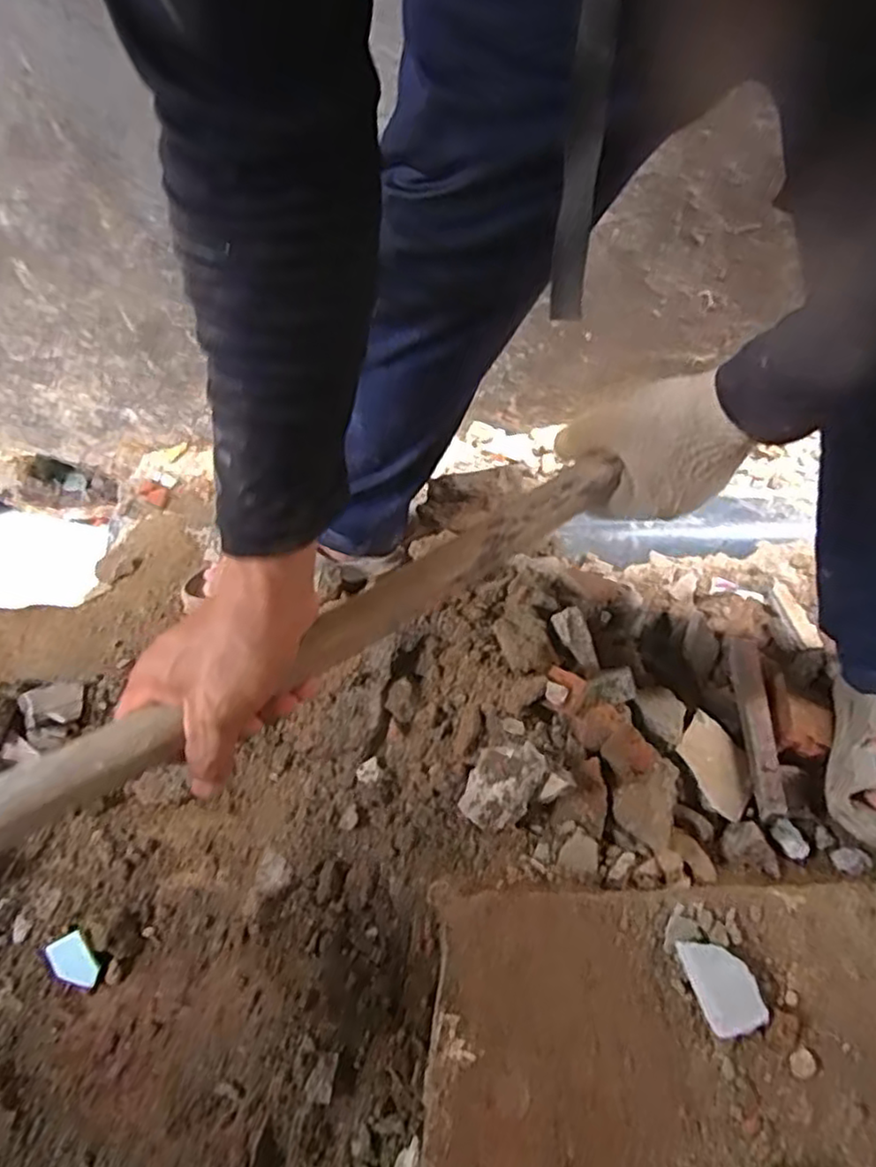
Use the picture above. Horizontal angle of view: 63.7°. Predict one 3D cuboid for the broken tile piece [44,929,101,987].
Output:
[{"bbox_3d":[-0.360,0.375,0.698,0.036,0.007,0.055,-35,79,-15],"label":"broken tile piece"}]

